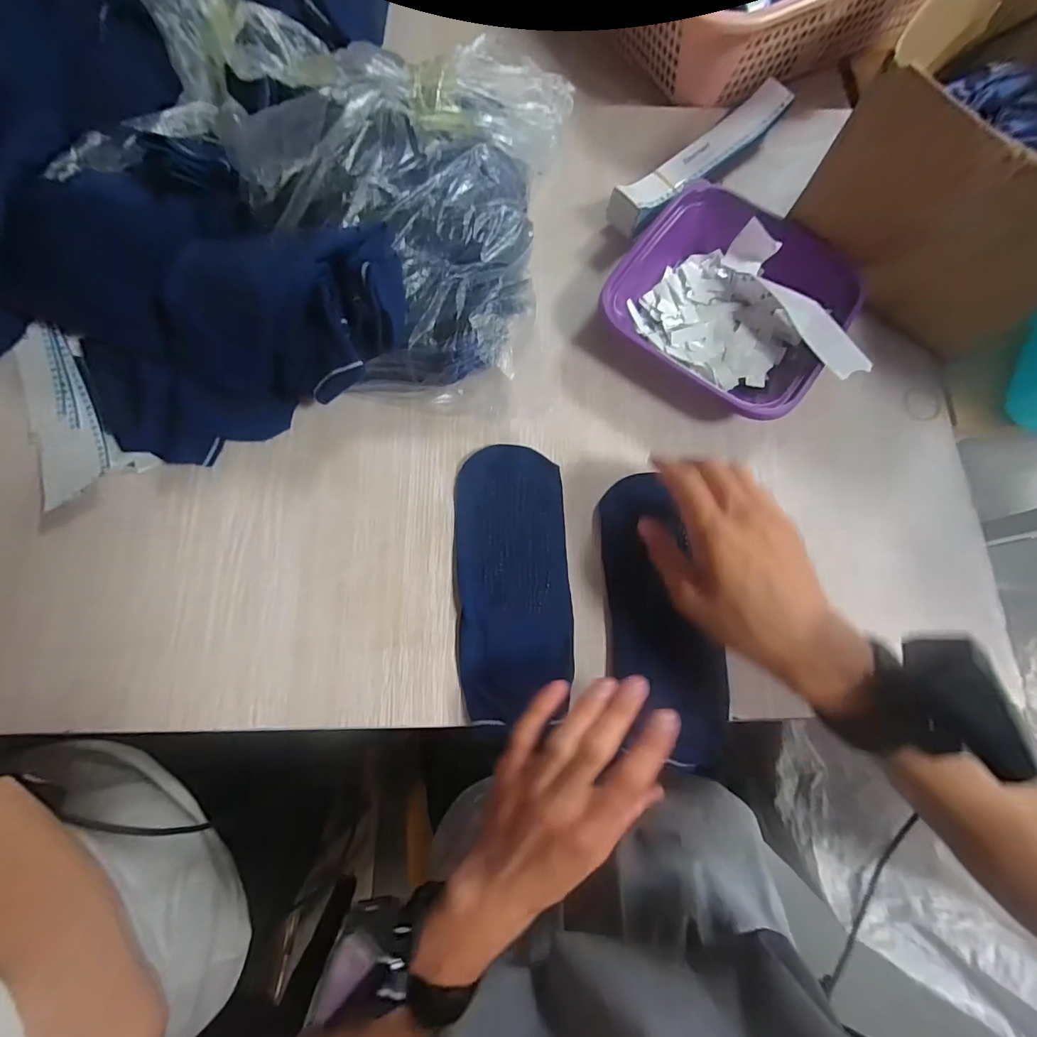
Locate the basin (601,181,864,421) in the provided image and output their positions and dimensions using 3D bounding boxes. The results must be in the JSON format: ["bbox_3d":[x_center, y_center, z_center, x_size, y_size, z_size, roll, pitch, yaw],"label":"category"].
[{"bbox_3d":[0.187,-0.183,0.402,0.195,0.048,0.175,36,77,7],"label":"basin"}]

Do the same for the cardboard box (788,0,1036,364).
[{"bbox_3d":[0.424,-0.338,0.399,0.196,0.152,0.358,39,78,8],"label":"cardboard box"}]

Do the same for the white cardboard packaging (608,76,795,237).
[{"bbox_3d":[0.174,-0.342,0.446,0.217,0.041,0.042,-43,81,-11],"label":"white cardboard packaging"}]

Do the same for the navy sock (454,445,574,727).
[{"bbox_3d":[-0.004,0.042,0.356,0.085,0.013,0.204,-3,76,-3],"label":"navy sock"}]

